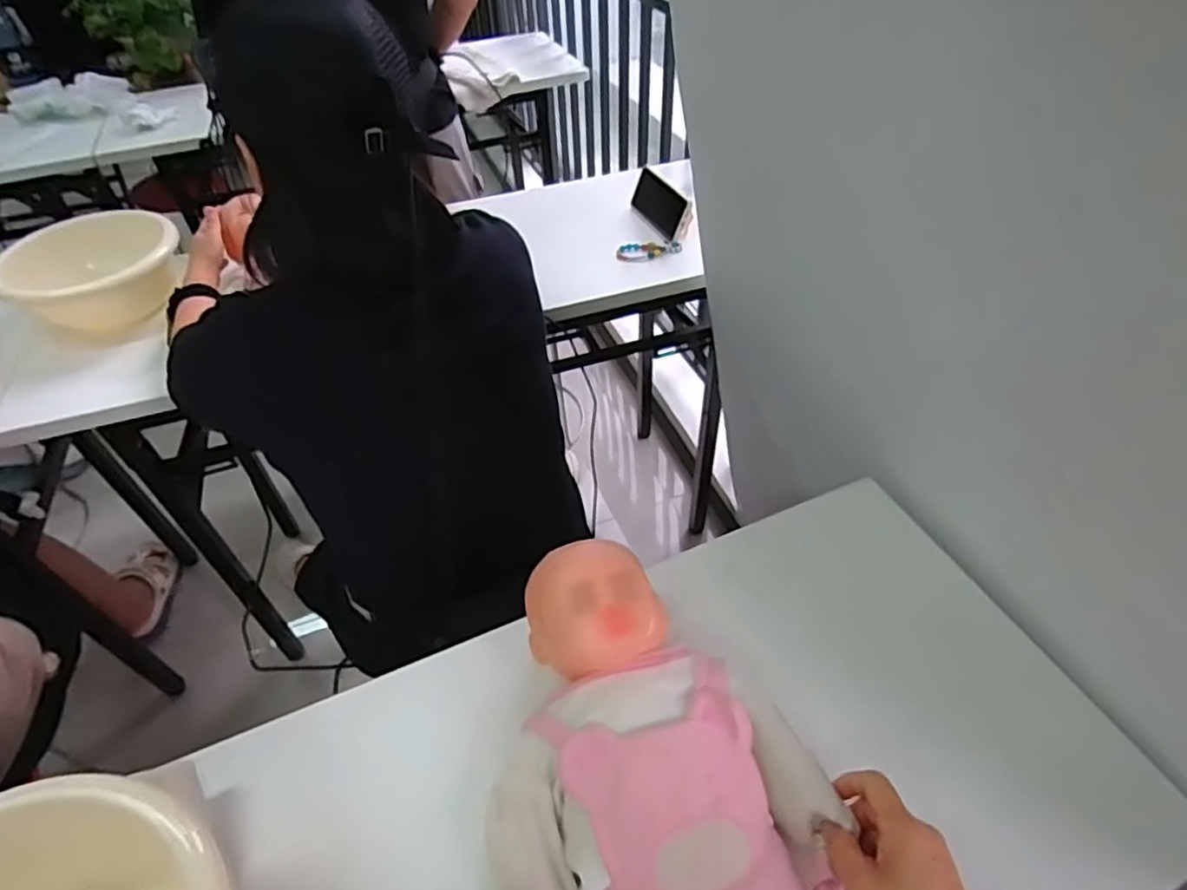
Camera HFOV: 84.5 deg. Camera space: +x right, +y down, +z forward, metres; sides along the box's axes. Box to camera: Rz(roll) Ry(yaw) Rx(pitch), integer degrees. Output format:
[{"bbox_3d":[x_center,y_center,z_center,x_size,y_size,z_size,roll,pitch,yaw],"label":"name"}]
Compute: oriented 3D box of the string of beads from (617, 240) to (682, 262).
[{"bbox_3d":[0.095,-0.330,1.116,0.108,0.018,0.047,-9,47,-5],"label":"string of beads"}]

